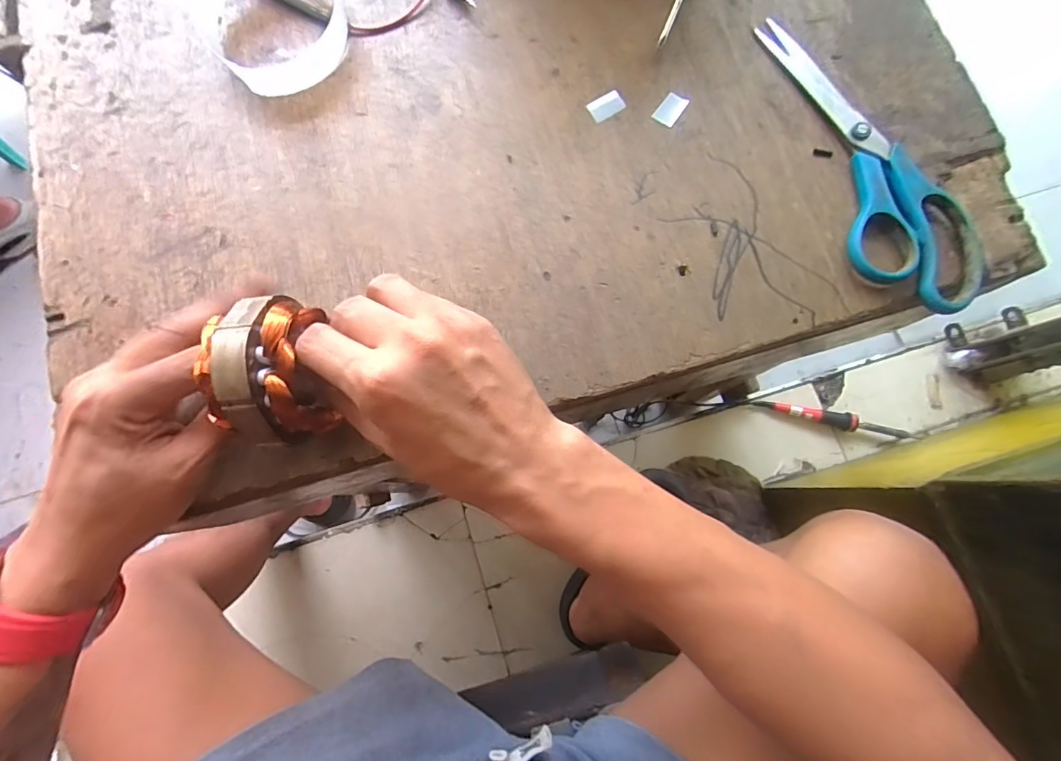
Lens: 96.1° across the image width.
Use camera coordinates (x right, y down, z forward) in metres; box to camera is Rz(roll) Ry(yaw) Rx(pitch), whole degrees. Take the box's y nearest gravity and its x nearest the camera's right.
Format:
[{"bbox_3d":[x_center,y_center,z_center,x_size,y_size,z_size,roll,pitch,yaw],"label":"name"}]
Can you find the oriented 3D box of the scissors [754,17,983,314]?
[{"bbox_3d":[0.226,-0.152,0.315,0.077,0.014,0.226,-12,79,-2],"label":"scissors"}]

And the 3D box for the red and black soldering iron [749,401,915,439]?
[{"bbox_3d":[0.482,0.060,0.753,0.246,0.025,0.026,16,79,4],"label":"red and black soldering iron"}]

